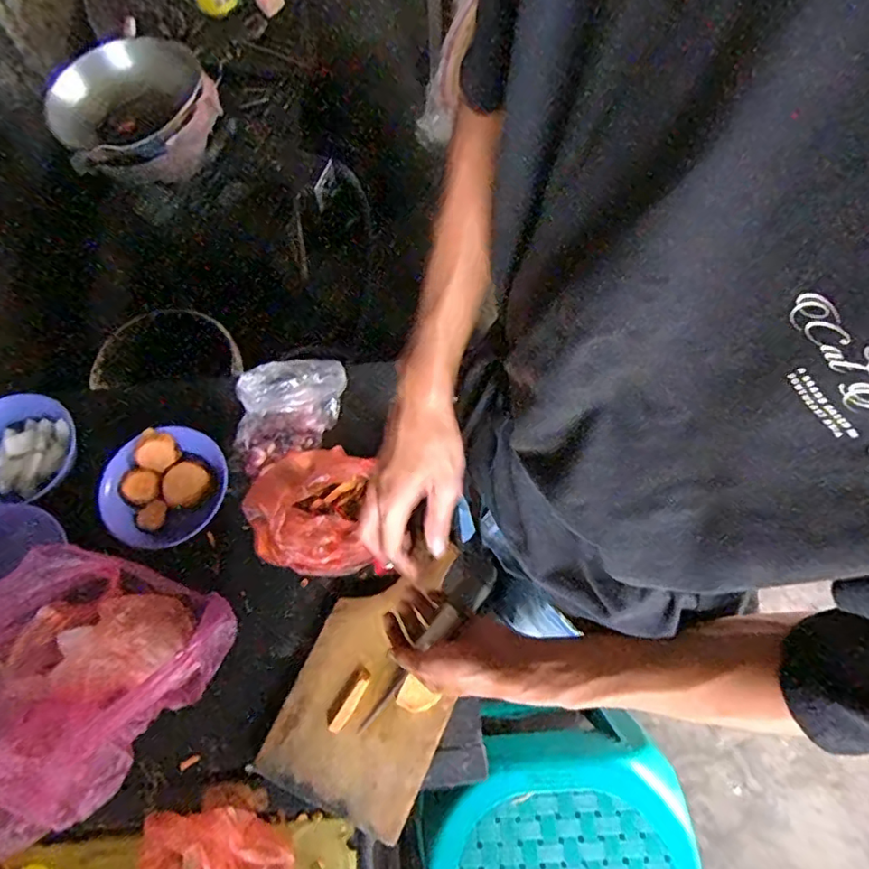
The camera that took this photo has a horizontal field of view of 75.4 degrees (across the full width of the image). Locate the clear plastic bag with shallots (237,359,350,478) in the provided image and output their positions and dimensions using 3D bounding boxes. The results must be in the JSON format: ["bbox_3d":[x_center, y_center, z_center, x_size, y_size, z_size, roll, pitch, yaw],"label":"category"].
[{"bbox_3d":[-0.181,-0.040,0.689,0.158,0.069,0.115,-26,69,-8],"label":"clear plastic bag with shallots"}]

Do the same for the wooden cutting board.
[{"bbox_3d":[-0.056,0.259,0.610,0.162,0.015,0.275,23,73,11],"label":"wooden cutting board"}]

